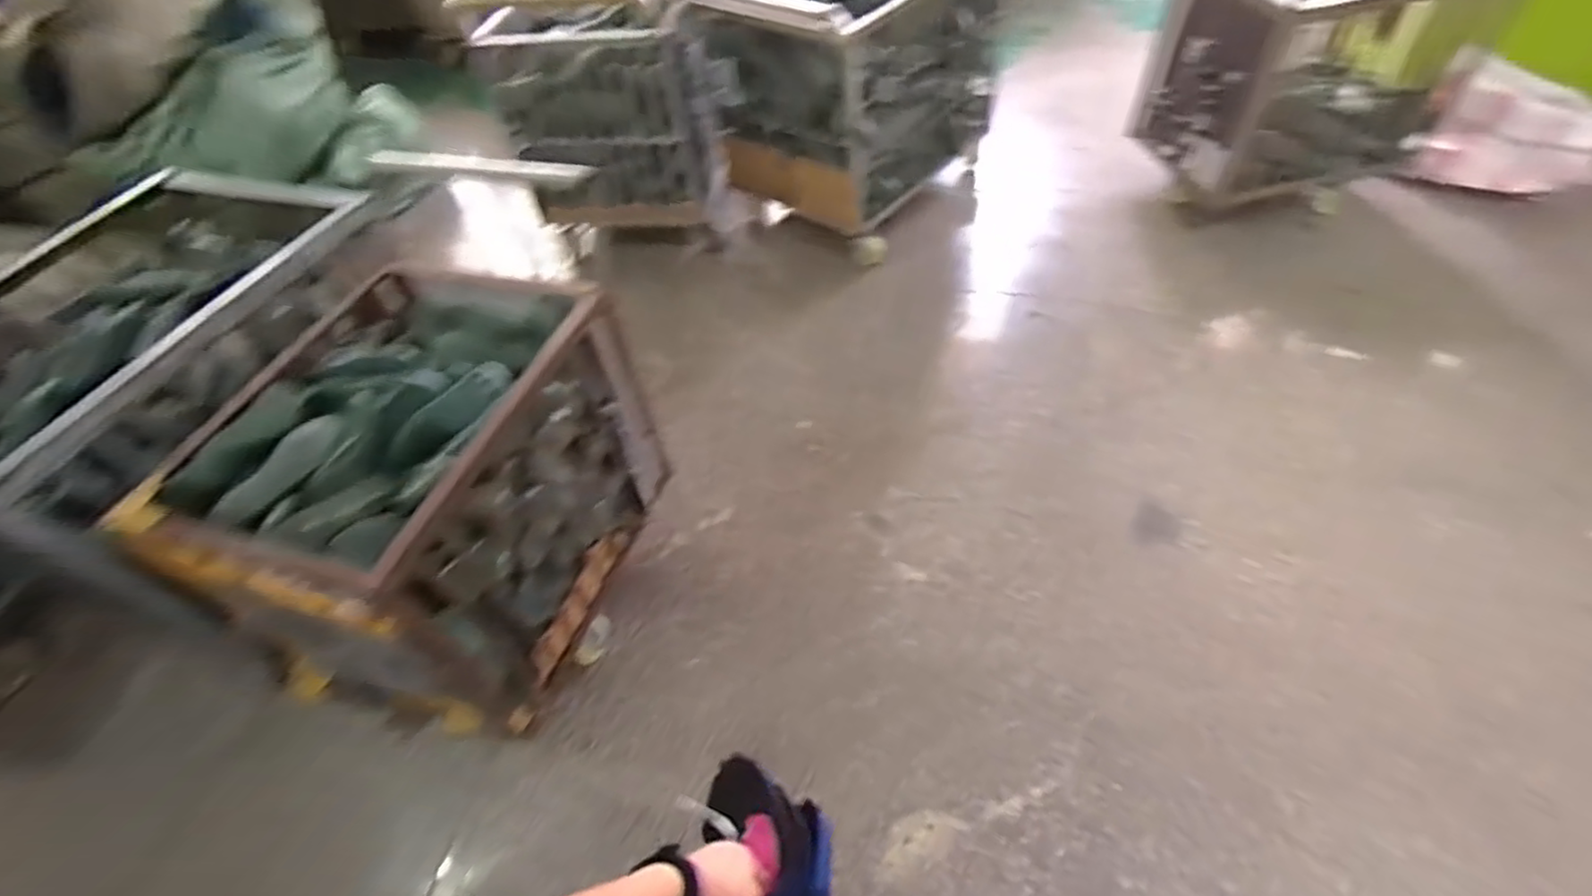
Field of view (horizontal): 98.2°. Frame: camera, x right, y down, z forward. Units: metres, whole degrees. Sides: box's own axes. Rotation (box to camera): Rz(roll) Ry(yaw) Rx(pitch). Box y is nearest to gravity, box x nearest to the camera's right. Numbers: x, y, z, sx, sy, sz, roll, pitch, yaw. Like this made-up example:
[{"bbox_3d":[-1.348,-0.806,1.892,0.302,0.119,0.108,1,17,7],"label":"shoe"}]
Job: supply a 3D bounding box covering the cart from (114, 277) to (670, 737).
[{"bbox_3d":[-0.681,0.081,1.384,0.597,0.603,0.732,8,52,15],"label":"cart"}]

